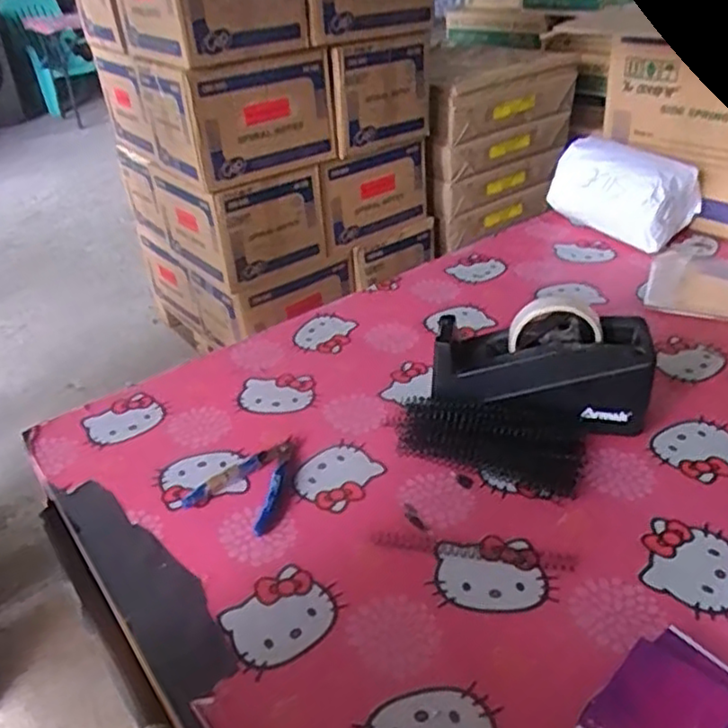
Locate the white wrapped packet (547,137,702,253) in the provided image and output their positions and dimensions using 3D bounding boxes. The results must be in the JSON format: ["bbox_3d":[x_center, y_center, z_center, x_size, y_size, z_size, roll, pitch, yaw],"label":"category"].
[{"bbox_3d":[0.375,-0.248,1.003,0.094,0.123,0.187,-24,38,-30],"label":"white wrapped packet"}]

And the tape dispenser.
[{"bbox_3d":[0.164,0.005,0.650,0.195,0.110,0.077,0,32,5],"label":"tape dispenser"}]

